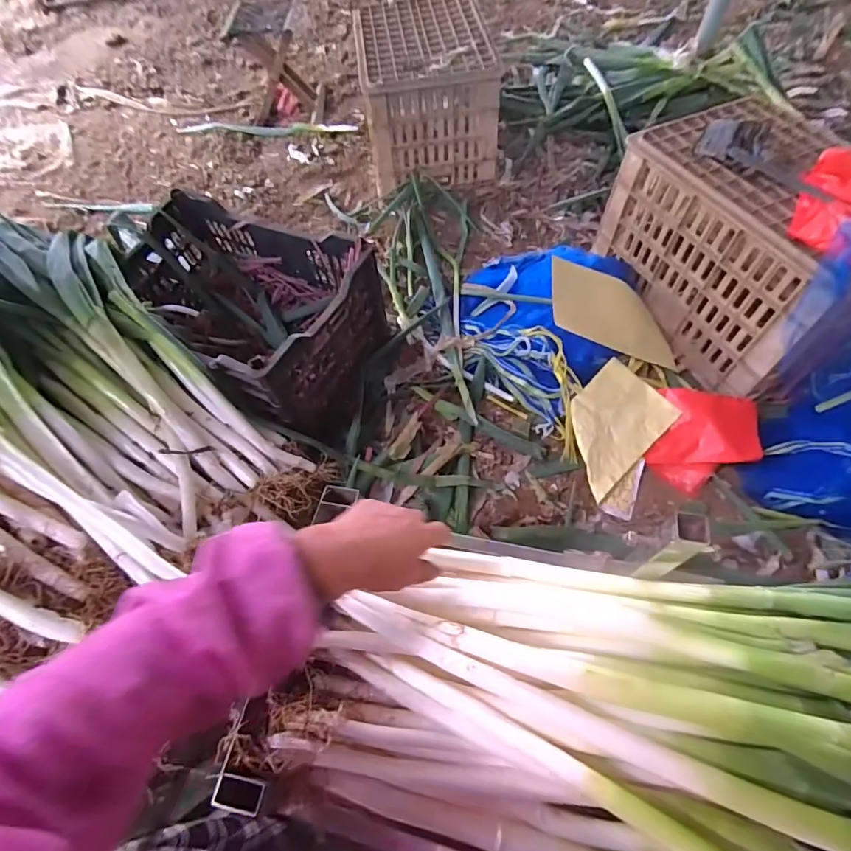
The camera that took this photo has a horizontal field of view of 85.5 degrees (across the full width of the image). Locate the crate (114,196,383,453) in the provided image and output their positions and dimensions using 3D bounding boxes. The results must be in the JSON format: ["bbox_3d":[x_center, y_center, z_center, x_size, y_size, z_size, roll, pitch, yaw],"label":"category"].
[{"bbox_3d":[-0.350,-0.204,0.929,0.503,0.256,0.338,23,64,16],"label":"crate"}]

